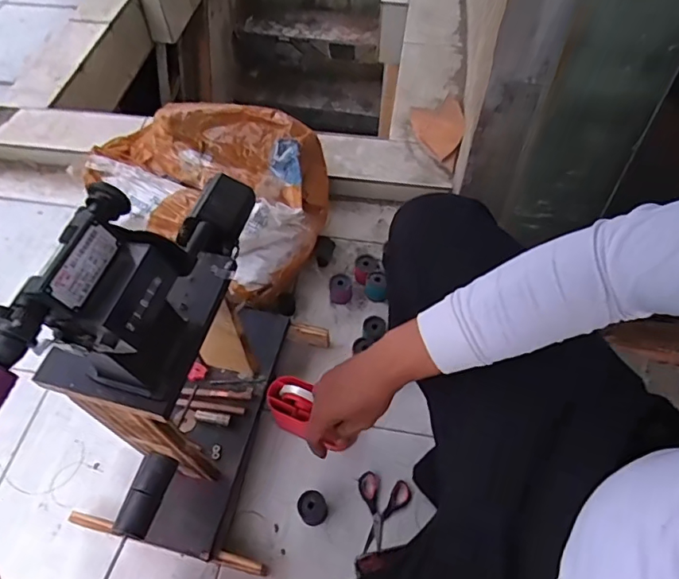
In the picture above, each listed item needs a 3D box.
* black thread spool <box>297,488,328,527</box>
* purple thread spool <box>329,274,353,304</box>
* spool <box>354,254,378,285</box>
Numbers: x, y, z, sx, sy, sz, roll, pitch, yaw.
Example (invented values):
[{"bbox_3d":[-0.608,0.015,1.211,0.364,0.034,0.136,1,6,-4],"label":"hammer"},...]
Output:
[{"bbox_3d":[-0.041,0.337,0.786,0.042,0.049,0.045,-1,56,1],"label":"black thread spool"},{"bbox_3d":[0.002,0.001,0.997,0.044,0.047,0.048,-1,56,1],"label":"purple thread spool"},{"bbox_3d":[0.054,-0.039,1.027,0.048,0.051,0.047,-1,56,1],"label":"spool"}]

